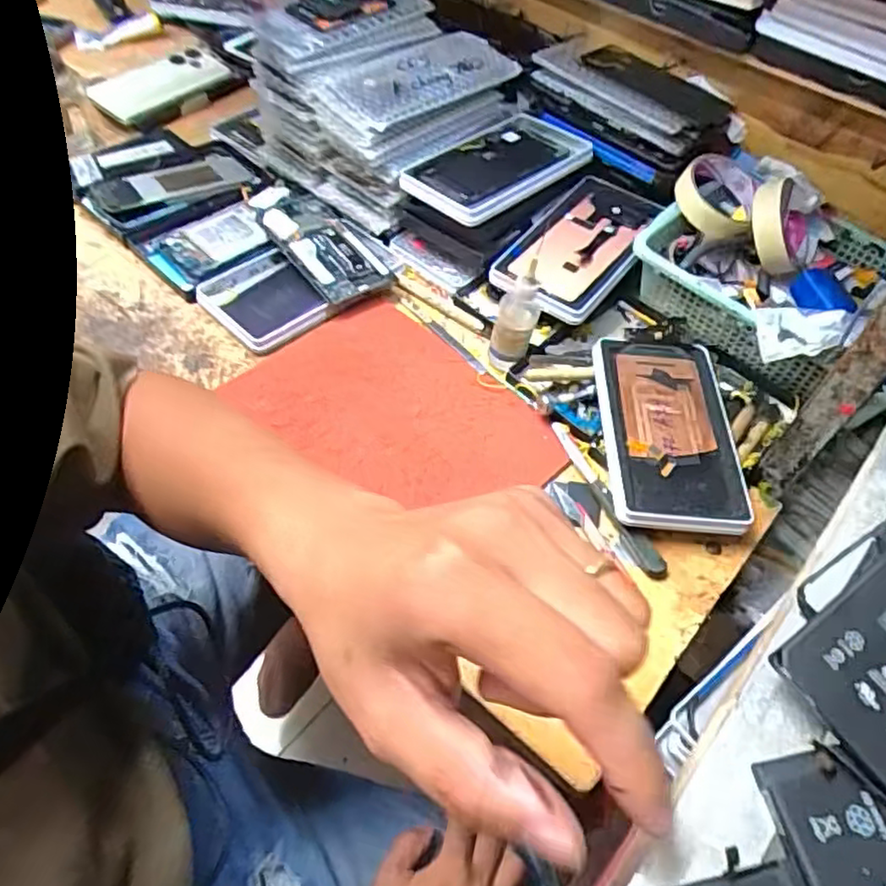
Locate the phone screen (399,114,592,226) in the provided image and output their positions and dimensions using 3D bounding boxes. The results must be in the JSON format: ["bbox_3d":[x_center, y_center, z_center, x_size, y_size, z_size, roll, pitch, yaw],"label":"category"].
[{"bbox_3d":[0.053,-0.272,0.670,0.188,0.023,0.096,-34,60,-24],"label":"phone screen"}]

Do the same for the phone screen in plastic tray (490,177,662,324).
[{"bbox_3d":[0.133,-0.189,0.657,0.098,0.023,0.175,35,68,18],"label":"phone screen in plastic tray"}]

